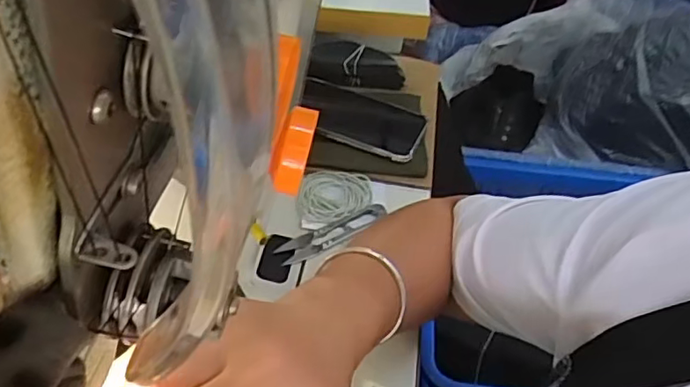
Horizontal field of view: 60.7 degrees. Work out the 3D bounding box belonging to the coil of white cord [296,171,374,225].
[{"bbox_3d":[-0.009,0.001,0.598,0.073,0.005,0.071,2,44,-2],"label":"coil of white cord"}]

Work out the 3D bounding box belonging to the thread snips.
[{"bbox_3d":[-0.012,0.036,0.564,0.110,0.015,0.025,-23,50,-25],"label":"thread snips"}]

